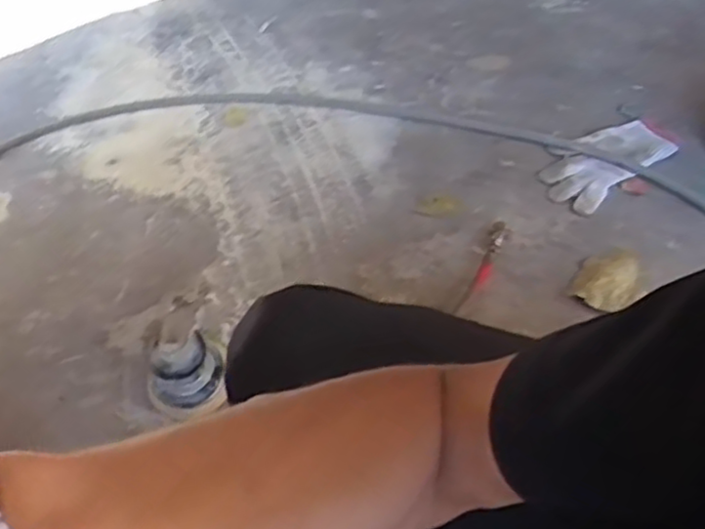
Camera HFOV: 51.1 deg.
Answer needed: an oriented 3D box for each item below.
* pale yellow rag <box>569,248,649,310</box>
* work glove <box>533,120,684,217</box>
[{"bbox_3d":[0.347,0.020,0.996,0.093,0.027,0.086,-24,55,-14],"label":"pale yellow rag"},{"bbox_3d":[0.390,-0.160,1.146,0.219,0.036,0.125,-30,56,-18],"label":"work glove"}]

